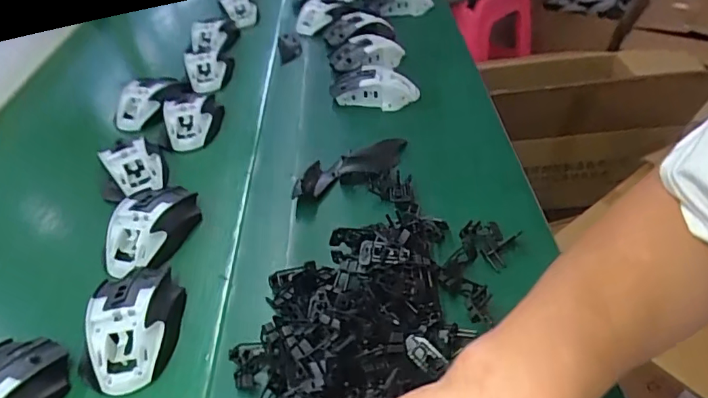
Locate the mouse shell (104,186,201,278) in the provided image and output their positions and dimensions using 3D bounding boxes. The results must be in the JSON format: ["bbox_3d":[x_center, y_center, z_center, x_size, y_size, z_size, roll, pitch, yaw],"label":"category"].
[{"bbox_3d":[-0.201,0.025,0.507,0.069,0.034,0.107,6,42,13],"label":"mouse shell"}]

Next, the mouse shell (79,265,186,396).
[{"bbox_3d":[-0.183,0.097,0.423,0.070,0.032,0.113,-6,41,-2],"label":"mouse shell"}]

